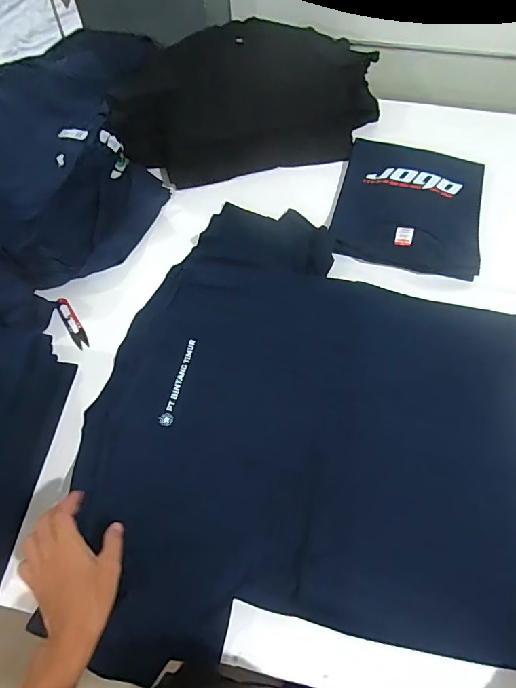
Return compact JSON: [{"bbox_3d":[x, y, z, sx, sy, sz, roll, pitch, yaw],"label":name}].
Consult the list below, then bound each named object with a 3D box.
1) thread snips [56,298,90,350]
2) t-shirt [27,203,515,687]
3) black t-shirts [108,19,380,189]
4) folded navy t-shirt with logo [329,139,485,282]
[{"bbox_3d":[-0.338,-0.039,0.756,0.026,0.008,0.115,-32,66,-16],"label":"thread snips"},{"bbox_3d":[0.122,0.111,0.665,0.670,0.059,0.724,11,67,7],"label":"t-shirt"},{"bbox_3d":[-0.024,-0.553,0.947,0.588,0.182,0.280,-13,62,-7],"label":"black t-shirts"},{"bbox_3d":[0.310,-0.286,0.852,0.279,0.029,0.321,14,62,8],"label":"folded navy t-shirt with logo"}]

